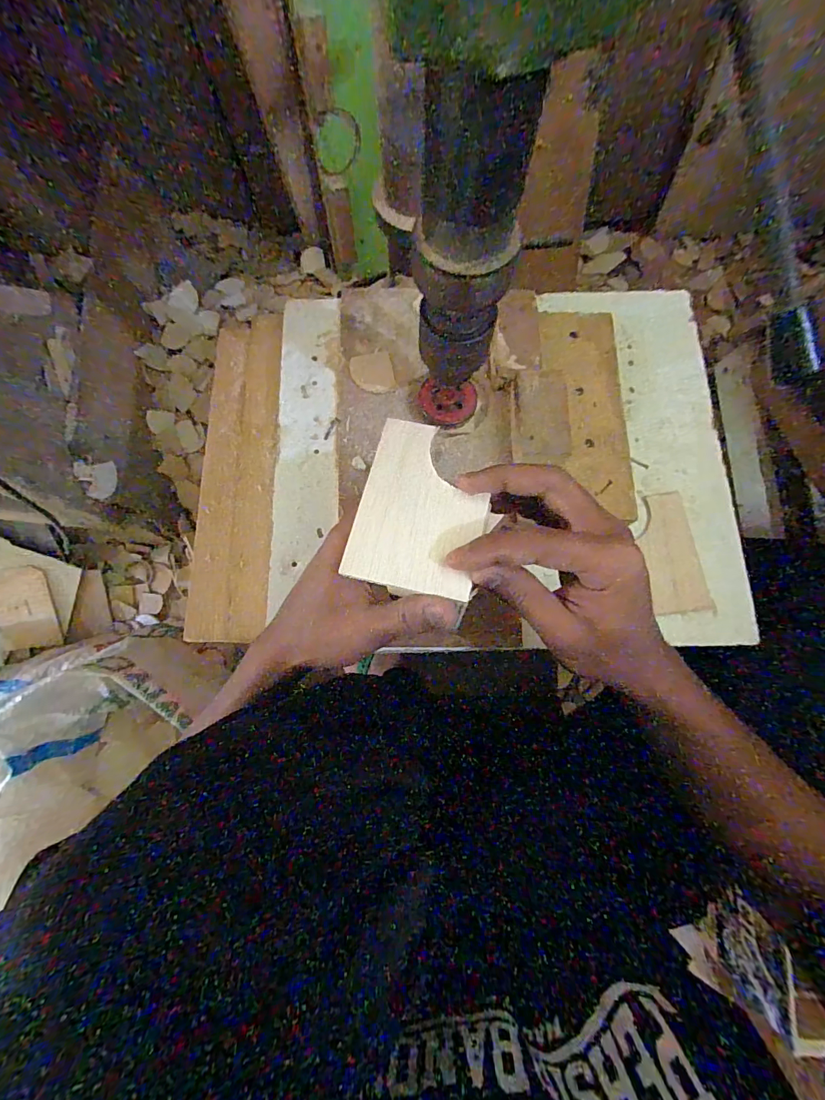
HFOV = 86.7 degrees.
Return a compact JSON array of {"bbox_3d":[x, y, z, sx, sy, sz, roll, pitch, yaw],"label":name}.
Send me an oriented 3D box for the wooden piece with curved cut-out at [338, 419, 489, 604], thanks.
[{"bbox_3d":[0.006,-0.026,0.246,0.070,0.004,0.098,13,72,7],"label":"wooden piece with curved cut-out"}]

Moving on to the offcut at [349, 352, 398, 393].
[{"bbox_3d":[-0.036,-0.159,0.394,0.037,0.005,0.040,-12,82,-4],"label":"offcut"}]

